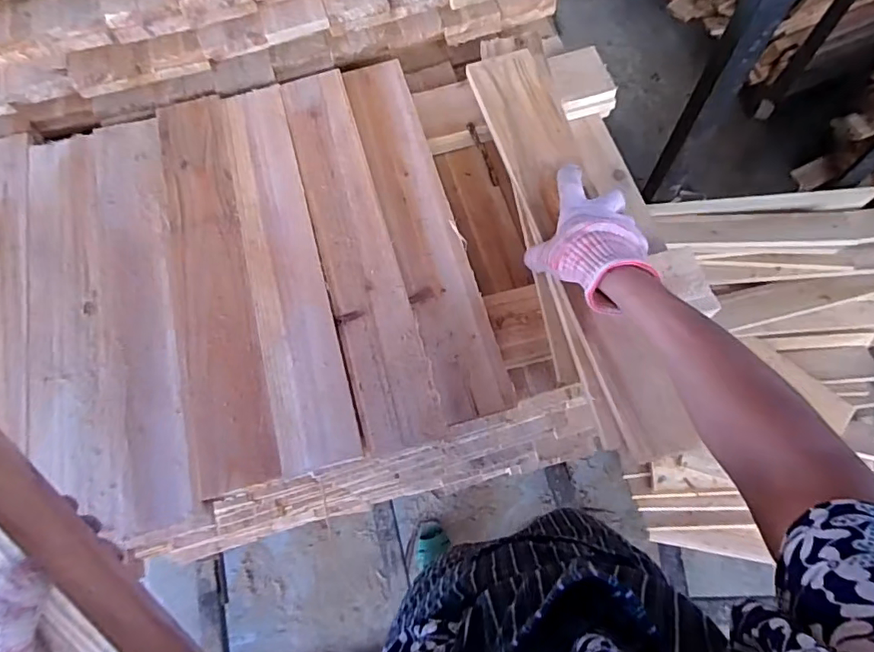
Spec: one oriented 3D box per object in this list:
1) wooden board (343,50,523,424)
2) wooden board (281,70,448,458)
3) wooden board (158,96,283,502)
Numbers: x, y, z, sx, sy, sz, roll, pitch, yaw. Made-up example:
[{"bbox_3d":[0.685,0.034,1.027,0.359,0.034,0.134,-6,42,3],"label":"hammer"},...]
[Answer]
[{"bbox_3d":[-0.019,-0.126,0.615,0.078,0.019,0.480,-16,69,-4],"label":"wooden board"},{"bbox_3d":[-0.095,-0.102,0.600,0.083,0.016,0.489,-16,69,-4],"label":"wooden board"},{"bbox_3d":[-0.260,-0.065,0.596,0.084,0.013,0.499,-15,69,-4],"label":"wooden board"}]

